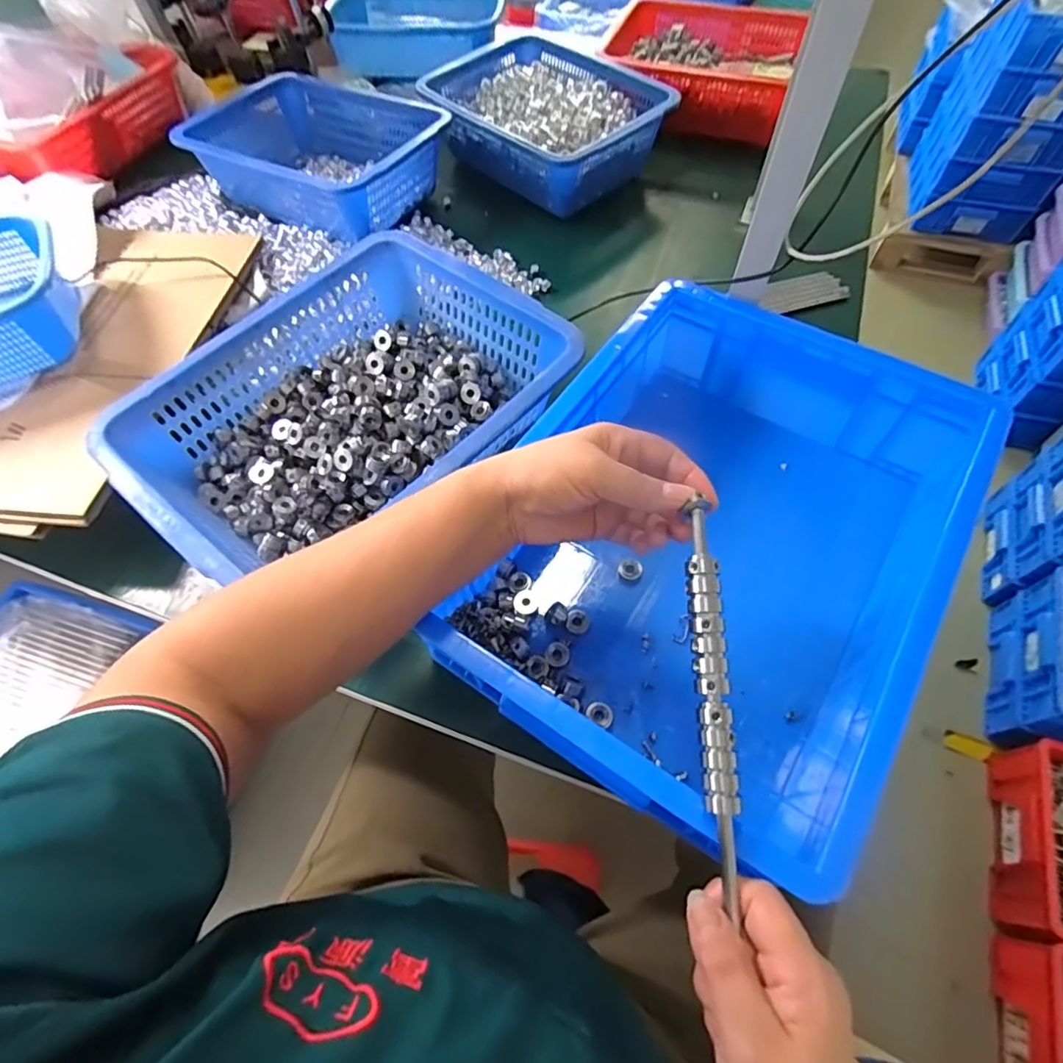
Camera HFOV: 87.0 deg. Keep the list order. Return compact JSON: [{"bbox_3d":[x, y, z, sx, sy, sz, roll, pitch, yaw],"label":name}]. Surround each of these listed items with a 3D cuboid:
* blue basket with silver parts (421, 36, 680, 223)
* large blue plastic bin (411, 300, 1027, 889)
[{"bbox_3d":[0.022,-0.571,0.784,0.311,0.089,0.227,38,68,21],"label":"blue basket with silver parts"},{"bbox_3d":[0.139,0.001,0.447,0.298,0.115,0.405,30,65,17],"label":"large blue plastic bin"}]

